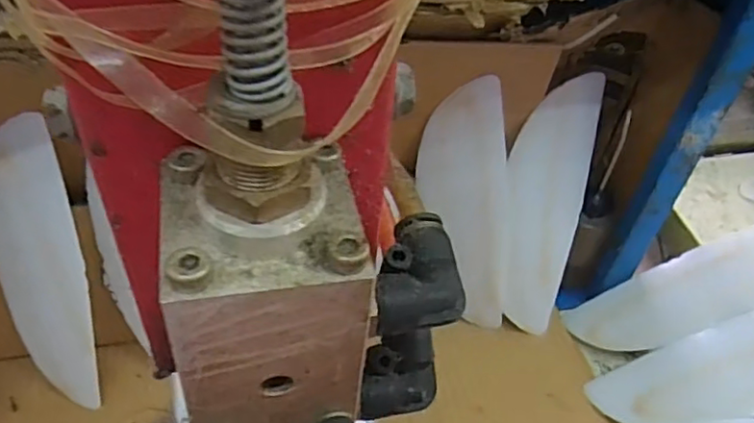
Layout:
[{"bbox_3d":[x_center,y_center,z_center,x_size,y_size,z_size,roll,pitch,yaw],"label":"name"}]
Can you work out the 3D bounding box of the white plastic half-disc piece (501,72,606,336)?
[{"bbox_3d":[0.136,-0.001,0.511,0.071,0.211,0.009,1,17,-13],"label":"white plastic half-disc piece"}]

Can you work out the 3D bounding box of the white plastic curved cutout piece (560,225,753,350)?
[{"bbox_3d":[0.273,0.067,0.535,0.213,0.026,0.065,-28,47,15],"label":"white plastic curved cutout piece"}]

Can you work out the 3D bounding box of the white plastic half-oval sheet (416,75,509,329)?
[{"bbox_3d":[0.070,0.000,0.503,0.067,0.213,0.013,-3,29,9],"label":"white plastic half-oval sheet"}]

